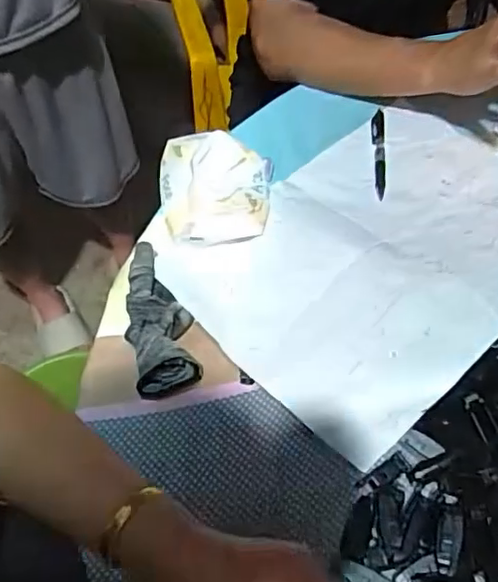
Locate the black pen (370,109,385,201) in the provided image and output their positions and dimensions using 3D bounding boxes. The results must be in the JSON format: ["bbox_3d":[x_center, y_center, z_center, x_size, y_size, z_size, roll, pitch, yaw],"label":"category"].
[{"bbox_3d":[0.151,-0.162,0.684,0.016,0.011,0.138,5,59,5],"label":"black pen"}]

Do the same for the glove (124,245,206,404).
[{"bbox_3d":[-0.089,0.019,0.549,0.061,0.045,0.151,-15,59,-7],"label":"glove"}]

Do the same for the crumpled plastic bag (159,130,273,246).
[{"bbox_3d":[-0.039,-0.108,0.635,0.120,0.039,0.143,4,59,4],"label":"crumpled plastic bag"}]

